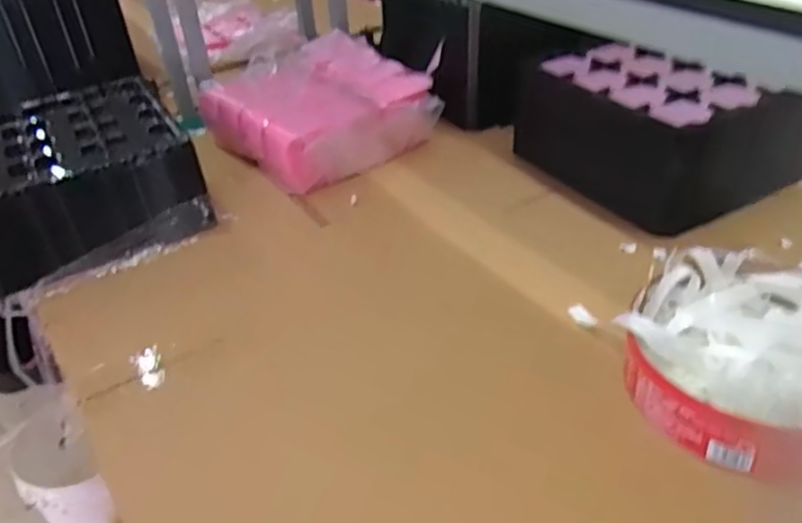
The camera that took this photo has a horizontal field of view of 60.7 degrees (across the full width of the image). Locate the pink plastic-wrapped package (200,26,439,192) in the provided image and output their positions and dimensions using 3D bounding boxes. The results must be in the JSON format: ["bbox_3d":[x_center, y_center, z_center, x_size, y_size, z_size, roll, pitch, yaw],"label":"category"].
[{"bbox_3d":[-0.160,-0.294,1.333,0.347,0.140,0.351,-28,42,-27],"label":"pink plastic-wrapped package"}]

